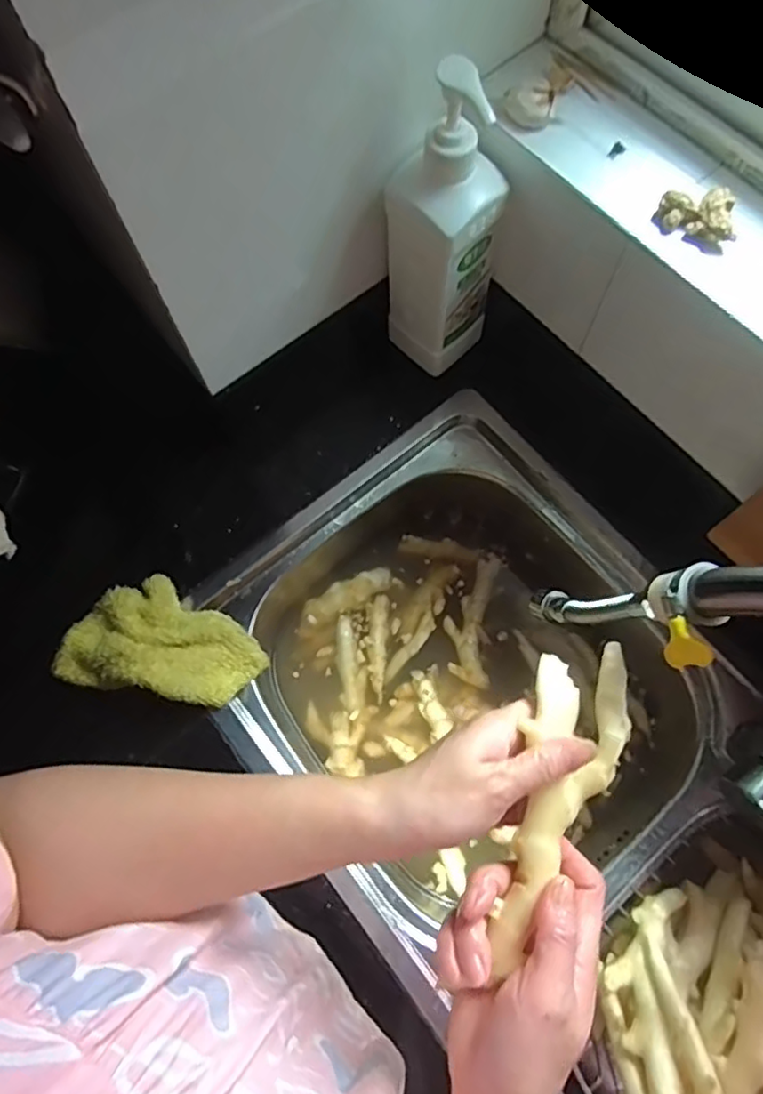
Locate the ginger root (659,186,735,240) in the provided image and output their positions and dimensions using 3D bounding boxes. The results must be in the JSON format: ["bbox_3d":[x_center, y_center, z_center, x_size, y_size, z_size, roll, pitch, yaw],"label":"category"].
[{"bbox_3d":[0.221,-0.234,0.436,0.049,0.019,0.030,22,73,8],"label":"ginger root"}]

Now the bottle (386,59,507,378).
[{"bbox_3d":[0.049,-0.269,0.537,0.067,0.266,0.081,-42,75,-12],"label":"bottle"}]

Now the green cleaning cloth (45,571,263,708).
[{"bbox_3d":[-0.199,0.086,0.571,0.170,0.053,0.100,8,72,4],"label":"green cleaning cloth"}]

